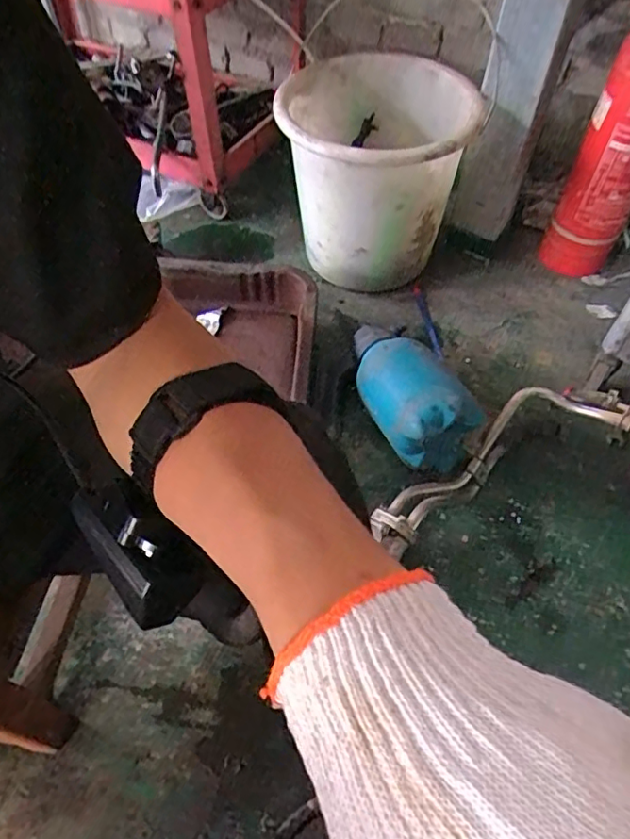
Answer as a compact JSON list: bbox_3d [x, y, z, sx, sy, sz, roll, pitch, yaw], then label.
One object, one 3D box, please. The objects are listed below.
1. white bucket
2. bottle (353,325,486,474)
[{"bbox_3d":[0.087,-0.405,0.970,0.279,0.314,0.336,-6,54,-6],"label":"white bucket"},{"bbox_3d":[0.121,-0.055,0.826,0.117,0.101,0.250,-25,58,-19],"label":"bottle"}]

